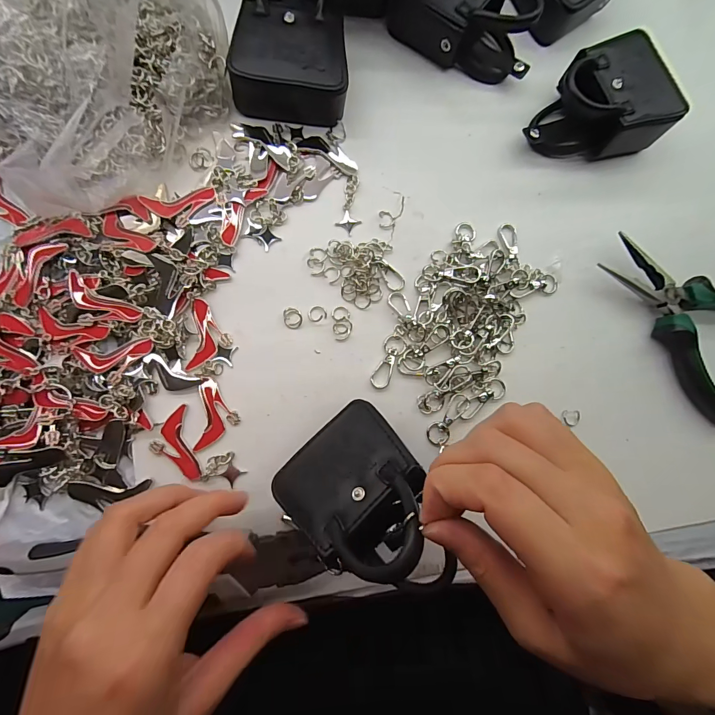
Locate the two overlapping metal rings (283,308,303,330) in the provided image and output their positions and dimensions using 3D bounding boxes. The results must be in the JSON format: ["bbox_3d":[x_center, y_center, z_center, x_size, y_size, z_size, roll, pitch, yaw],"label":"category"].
[{"bbox_3d":[-0.044,-0.027,0.255,0.012,0.004,0.015,-7,85,-8],"label":"two overlapping metal rings"}]

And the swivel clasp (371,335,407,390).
[{"bbox_3d":[0.021,0.003,0.259,0.014,0.004,0.039,26,82,-4],"label":"swivel clasp"}]

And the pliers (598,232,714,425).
[{"bbox_3d":[0.244,-0.027,0.280,0.145,0.022,0.091,38,81,-2],"label":"pliers"}]

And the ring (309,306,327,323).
[{"bbox_3d":[-0.028,-0.030,0.257,0.012,0.004,0.011,1,84,-7],"label":"ring"}]

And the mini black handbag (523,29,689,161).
[{"bbox_3d":[0.181,-0.188,0.282,0.110,0.041,0.076,-25,88,-9],"label":"mini black handbag"}]

